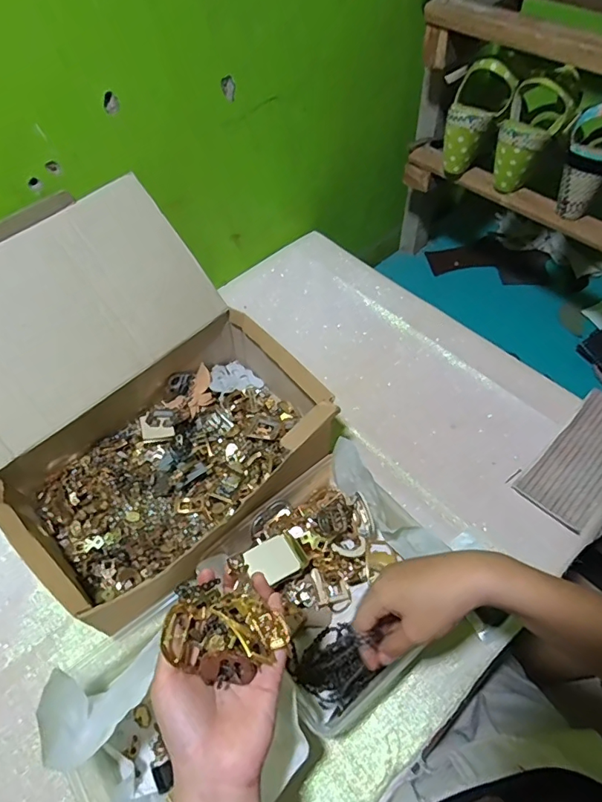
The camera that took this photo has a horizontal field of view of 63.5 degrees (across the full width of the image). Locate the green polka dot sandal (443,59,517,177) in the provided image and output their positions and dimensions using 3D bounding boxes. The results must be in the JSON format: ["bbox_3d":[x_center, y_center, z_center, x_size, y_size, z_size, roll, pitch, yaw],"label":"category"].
[{"bbox_3d":[0.238,-0.402,0.697,0.065,0.147,0.073,-24,57,-36],"label":"green polka dot sandal"}]

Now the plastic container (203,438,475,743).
[{"bbox_3d":[0.035,0.177,0.492,0.206,0.073,0.210,-33,62,-18],"label":"plastic container"}]

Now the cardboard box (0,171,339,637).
[{"bbox_3d":[-0.184,-0.007,0.533,0.330,0.221,0.351,-37,63,-20],"label":"cardboard box"}]

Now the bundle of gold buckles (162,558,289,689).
[{"bbox_3d":[-0.057,0.156,0.338,0.068,0.023,0.071,-30,61,-16],"label":"bundle of gold buckles"}]

